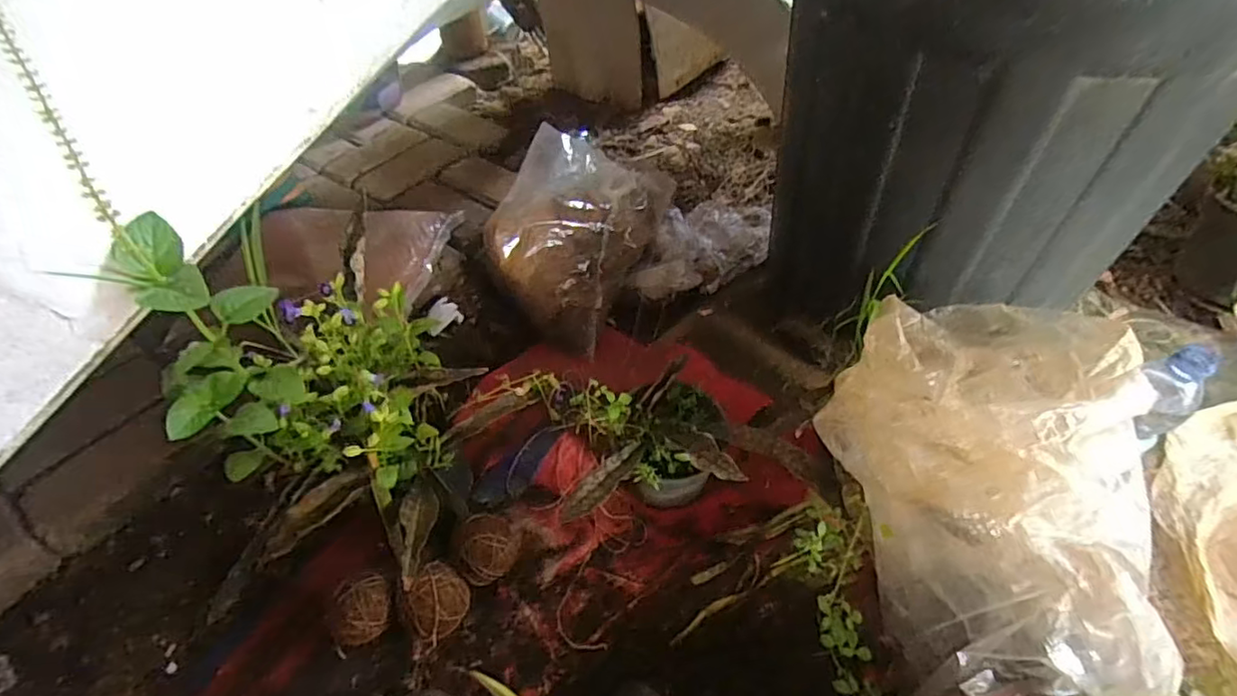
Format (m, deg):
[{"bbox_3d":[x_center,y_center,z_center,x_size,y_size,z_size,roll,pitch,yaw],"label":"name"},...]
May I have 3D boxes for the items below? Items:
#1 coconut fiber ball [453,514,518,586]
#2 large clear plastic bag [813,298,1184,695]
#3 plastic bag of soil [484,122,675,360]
[{"bbox_3d":[-0.140,0.221,0.660,0.068,0.067,0.063,-2,48,3],"label":"coconut fiber ball"},{"bbox_3d":[0.315,0.139,0.555,0.220,0.290,0.322,-9,48,-4],"label":"large clear plastic bag"},{"bbox_3d":[-0.061,-0.195,0.889,0.171,0.231,0.296,19,52,21],"label":"plastic bag of soil"}]

